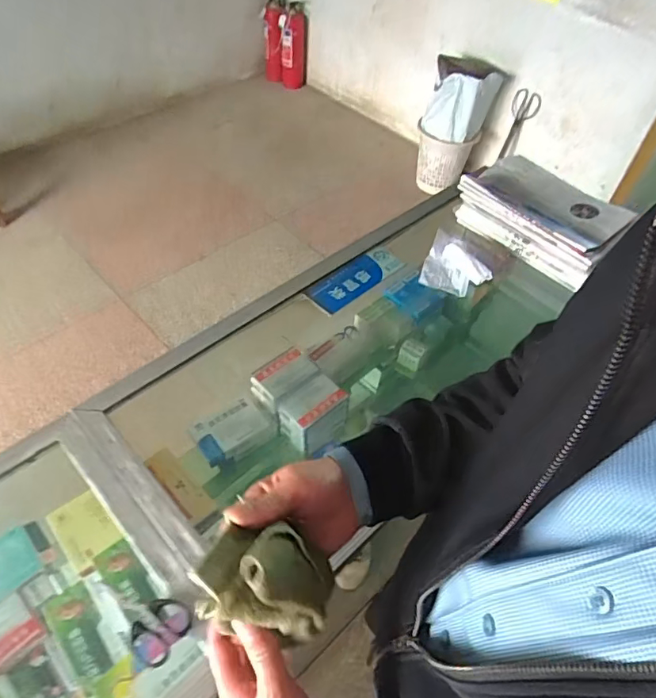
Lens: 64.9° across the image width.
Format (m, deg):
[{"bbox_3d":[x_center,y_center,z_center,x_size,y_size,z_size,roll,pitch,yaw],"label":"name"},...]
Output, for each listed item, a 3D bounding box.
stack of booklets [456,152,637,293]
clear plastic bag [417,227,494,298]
[{"bbox_3d":[0.422,-0.272,1.030,0.293,0.072,0.247,38,58,23],"label":"stack of booklets"},{"bbox_3d":[0.238,-0.154,0.949,0.114,0.032,0.135,18,52,10],"label":"clear plastic bag"}]

